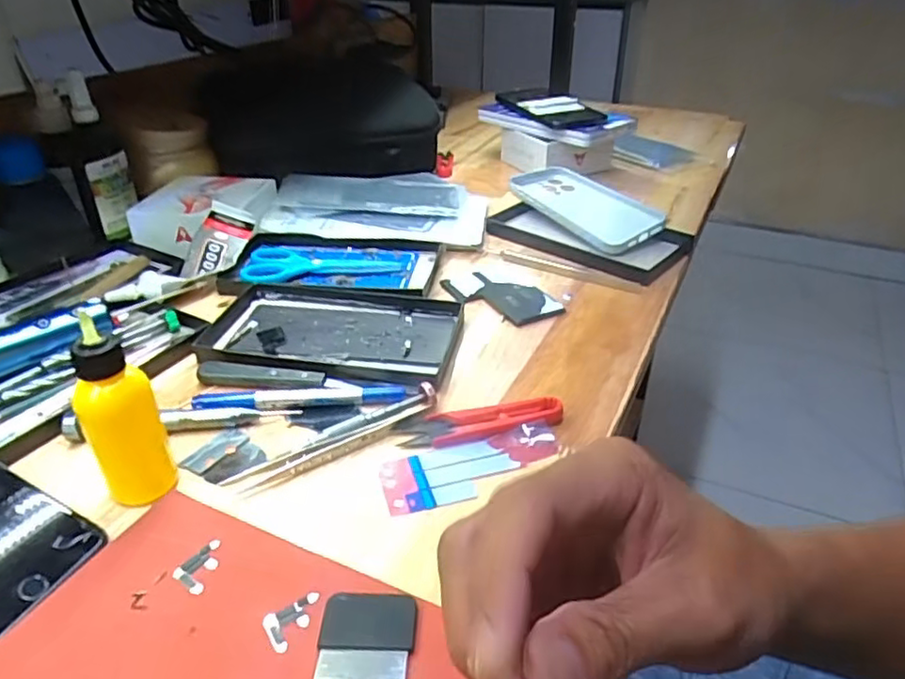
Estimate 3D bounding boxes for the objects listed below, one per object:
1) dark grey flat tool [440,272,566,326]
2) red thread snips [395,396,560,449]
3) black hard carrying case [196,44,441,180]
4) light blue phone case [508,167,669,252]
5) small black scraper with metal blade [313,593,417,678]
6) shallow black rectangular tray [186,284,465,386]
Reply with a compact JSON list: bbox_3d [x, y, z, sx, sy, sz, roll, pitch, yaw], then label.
[{"bbox_3d":[0.043,-0.038,0.535,0.058,0.007,0.093,-23,41,-33],"label":"dark grey flat tool"},{"bbox_3d":[0.017,0.048,0.392,0.098,0.012,0.023,-5,34,-12],"label":"red thread snips"},{"bbox_3d":[-0.146,-0.264,0.750,0.252,0.117,0.138,-3,34,-10],"label":"black hard carrying case"},{"bbox_3d":[0.137,-0.139,0.665,0.099,0.013,0.166,-24,45,-27],"label":"light blue phone case"},{"bbox_3d":[-0.036,0.125,0.271,0.039,0.004,0.042,3,33,0],"label":"small black scraper with metal blade"},{"bbox_3d":[-0.090,-0.007,0.484,0.179,0.014,0.108,8,34,8],"label":"shallow black rectangular tray"}]

